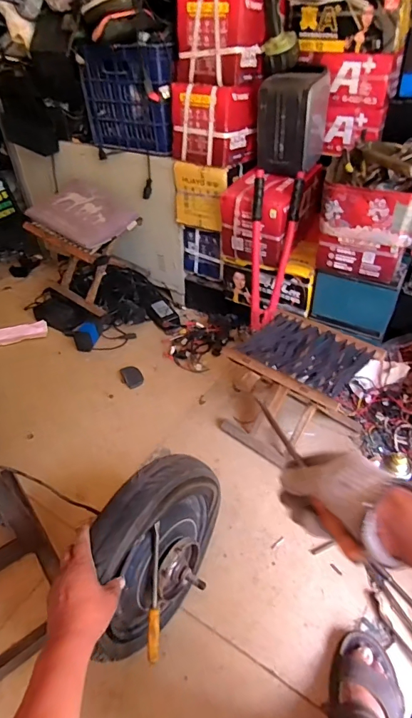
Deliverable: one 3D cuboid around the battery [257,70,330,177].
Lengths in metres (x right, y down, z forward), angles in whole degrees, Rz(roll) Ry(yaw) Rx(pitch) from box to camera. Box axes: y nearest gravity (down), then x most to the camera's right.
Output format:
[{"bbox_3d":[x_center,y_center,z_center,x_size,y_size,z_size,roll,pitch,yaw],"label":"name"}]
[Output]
[{"bbox_3d":[0.254,-0.702,1.218,0.155,0.241,0.183,18,46,22],"label":"battery"}]

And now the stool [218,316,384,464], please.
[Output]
[{"bbox_3d":[0.228,0.084,1.083,0.300,0.311,0.249,26,49,28],"label":"stool"}]

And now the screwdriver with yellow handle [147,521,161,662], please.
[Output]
[{"bbox_3d":[-0.084,0.385,0.676,0.019,0.237,0.018,2,5,5],"label":"screwdriver with yellow handle"}]

